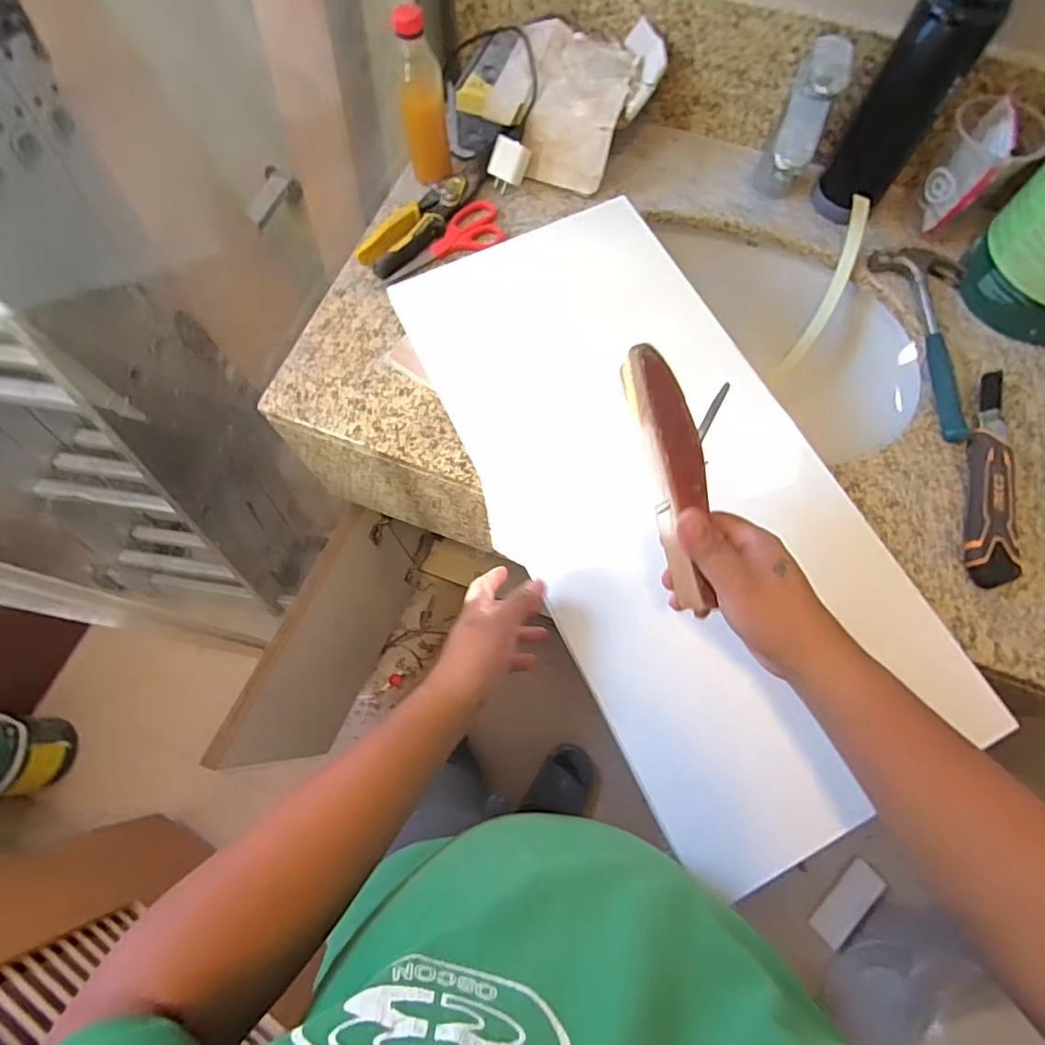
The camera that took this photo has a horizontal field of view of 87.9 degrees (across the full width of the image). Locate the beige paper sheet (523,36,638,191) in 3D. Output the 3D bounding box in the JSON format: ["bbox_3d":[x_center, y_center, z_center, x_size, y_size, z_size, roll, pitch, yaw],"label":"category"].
[{"bbox_3d":[0.072,-0.512,0.685,0.105,0.080,0.156,20,72,7],"label":"beige paper sheet"}]

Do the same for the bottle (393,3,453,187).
[{"bbox_3d":[-0.116,-0.477,0.619,0.045,0.162,0.047,17,71,6],"label":"bottle"}]

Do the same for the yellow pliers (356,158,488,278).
[{"bbox_3d":[-0.114,-0.380,0.668,0.058,0.017,0.204,39,75,13],"label":"yellow pliers"}]

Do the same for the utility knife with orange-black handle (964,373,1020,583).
[{"bbox_3d":[0.483,-0.051,0.551,0.049,0.026,0.248,16,71,6],"label":"utility knife with orange-black handle"}]

